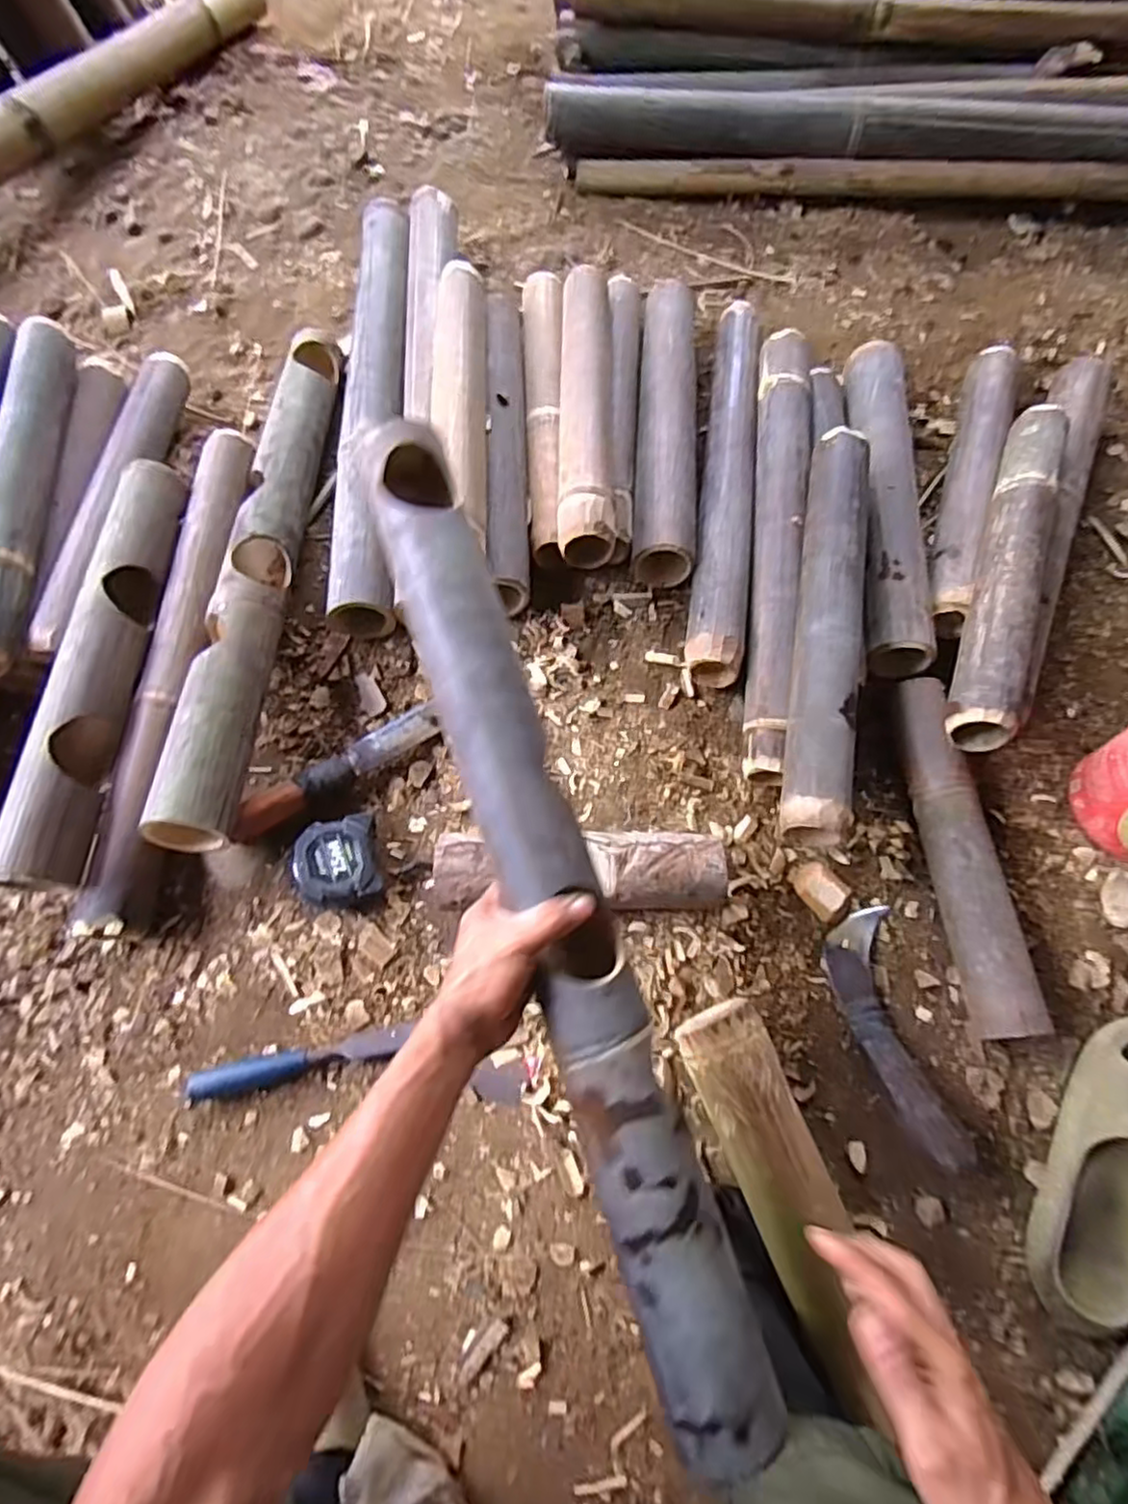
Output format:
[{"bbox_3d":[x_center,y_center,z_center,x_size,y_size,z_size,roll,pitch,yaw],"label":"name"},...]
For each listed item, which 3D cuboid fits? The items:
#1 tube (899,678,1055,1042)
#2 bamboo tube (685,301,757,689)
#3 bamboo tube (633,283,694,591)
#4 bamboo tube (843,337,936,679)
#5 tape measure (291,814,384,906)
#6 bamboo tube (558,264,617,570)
[{"bbox_3d":[0.383,0.092,0.665,0.047,0.061,0.347,-5,69,-1],"label":"tube"},{"bbox_3d":[0.204,-0.349,0.841,0.059,0.069,0.583,8,69,4],"label":"bamboo tube"},{"bbox_3d":[0.132,-0.428,0.868,0.068,0.076,0.481,4,69,2],"label":"bamboo tube"},{"bbox_3d":[0.390,-0.316,0.828,0.069,0.076,0.479,5,69,3],"label":"bamboo tube"},{"bbox_3d":[-0.222,0.110,0.670,0.075,0.054,0.081,-14,68,-6],"label":"tape measure"},{"bbox_3d":[0.029,-0.422,0.812,0.066,0.057,0.461,1,67,1],"label":"bamboo tube"}]

